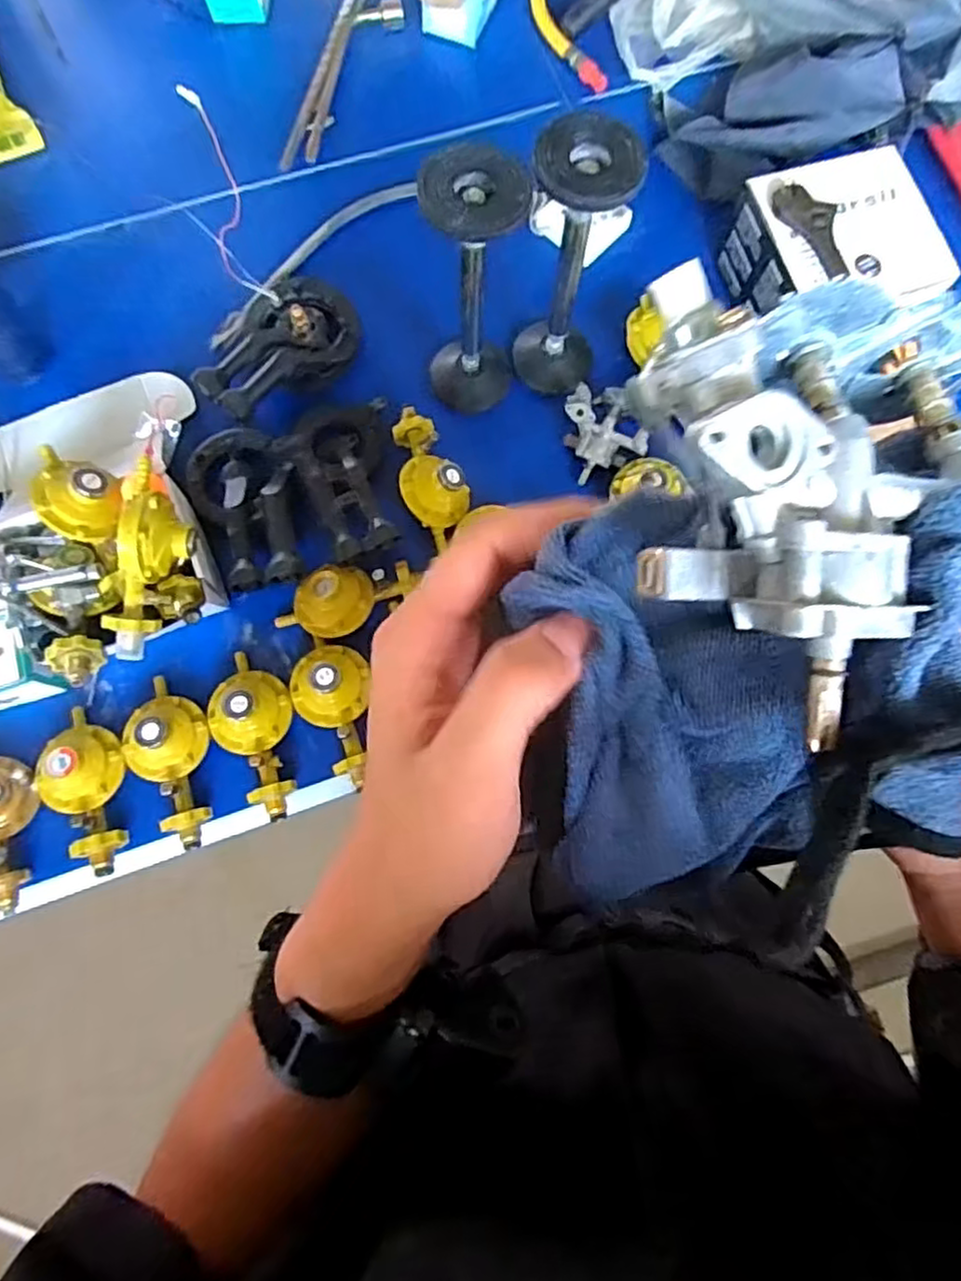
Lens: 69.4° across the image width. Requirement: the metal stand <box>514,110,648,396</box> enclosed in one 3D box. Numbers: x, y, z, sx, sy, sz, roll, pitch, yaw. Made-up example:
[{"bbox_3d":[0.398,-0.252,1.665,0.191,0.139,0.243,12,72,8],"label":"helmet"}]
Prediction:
[{"bbox_3d":[0.090,-0.374,0.712,0.091,0.283,0.085,1,77,-1],"label":"metal stand"}]

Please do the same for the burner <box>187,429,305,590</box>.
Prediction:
[{"bbox_3d":[-0.245,-0.147,0.742,0.117,0.049,0.207,-25,65,-6],"label":"burner"}]

